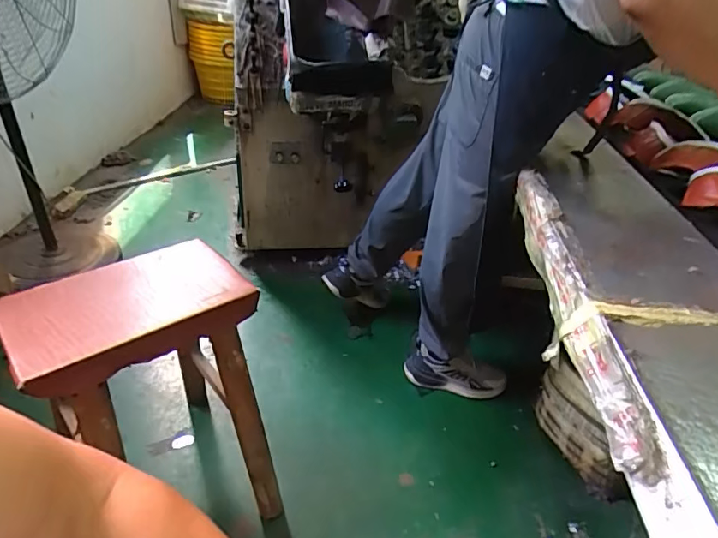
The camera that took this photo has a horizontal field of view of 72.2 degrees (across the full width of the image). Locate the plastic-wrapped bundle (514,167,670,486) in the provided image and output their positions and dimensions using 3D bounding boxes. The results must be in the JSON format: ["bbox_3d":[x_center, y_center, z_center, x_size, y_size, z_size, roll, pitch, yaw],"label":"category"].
[{"bbox_3d":[0.280,0.011,0.692,0.049,0.064,0.654,8,33,5],"label":"plastic-wrapped bundle"}]

